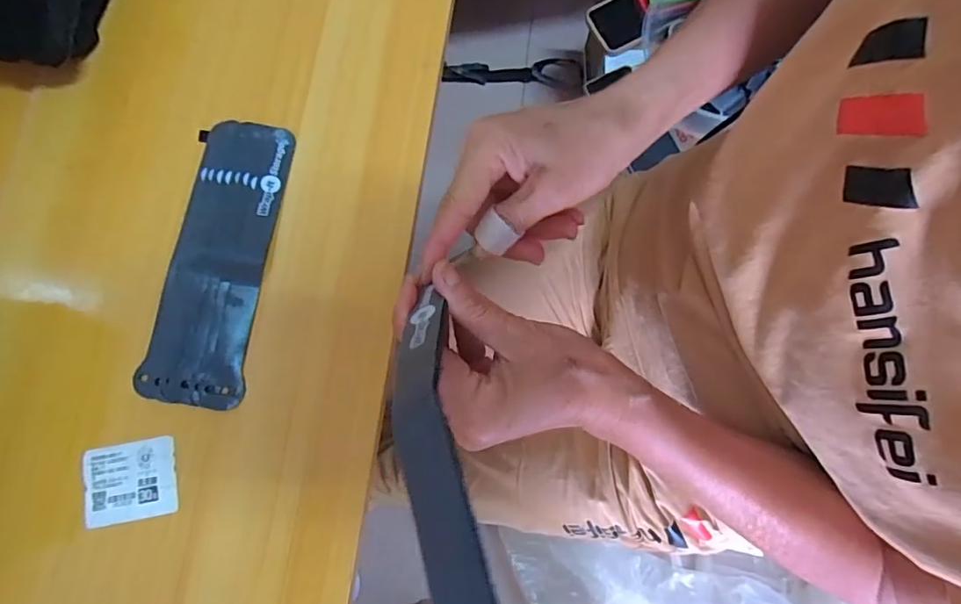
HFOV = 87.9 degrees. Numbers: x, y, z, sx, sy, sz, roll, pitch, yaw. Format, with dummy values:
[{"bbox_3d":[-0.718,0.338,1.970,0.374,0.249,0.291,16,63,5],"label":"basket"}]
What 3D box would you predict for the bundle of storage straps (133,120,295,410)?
[{"bbox_3d":[-0.181,-0.031,0.347,0.068,0.005,0.198,7,79,1],"label":"bundle of storage straps"}]

